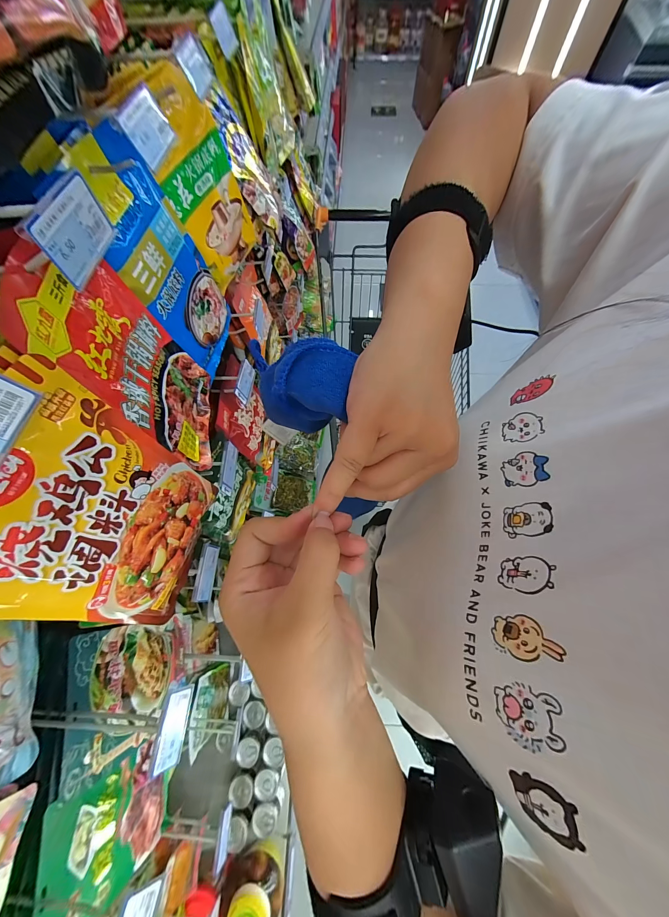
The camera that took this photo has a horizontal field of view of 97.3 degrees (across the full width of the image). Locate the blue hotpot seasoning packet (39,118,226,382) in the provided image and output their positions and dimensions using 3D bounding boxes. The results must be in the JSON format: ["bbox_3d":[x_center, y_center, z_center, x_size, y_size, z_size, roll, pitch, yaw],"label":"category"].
[{"bbox_3d":[-0.231,-0.273,0.417,0.033,0.280,0.176,-2,70,13],"label":"blue hotpot seasoning packet"}]

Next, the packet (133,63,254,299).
[{"bbox_3d":[-0.219,-0.433,0.488,0.044,0.237,0.162,19,77,19],"label":"packet"}]

